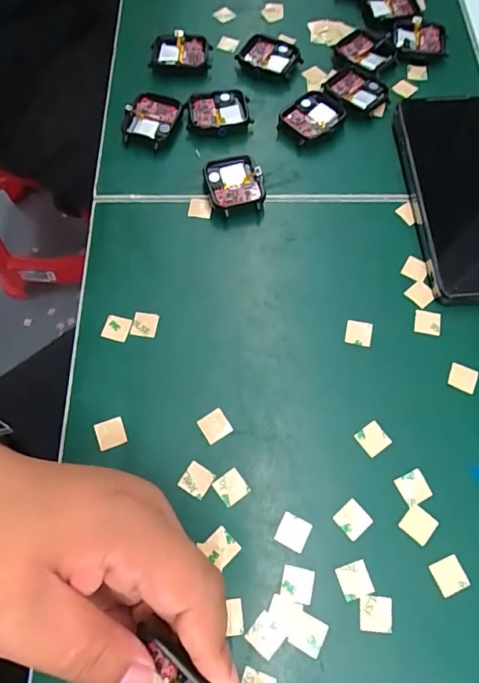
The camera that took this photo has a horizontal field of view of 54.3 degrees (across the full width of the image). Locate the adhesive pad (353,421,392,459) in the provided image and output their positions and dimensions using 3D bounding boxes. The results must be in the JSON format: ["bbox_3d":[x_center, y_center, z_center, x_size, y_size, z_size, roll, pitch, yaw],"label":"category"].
[{"bbox_3d":[0.075,0.054,0.261,0.016,0.004,0.015,-34,72,-14],"label":"adhesive pad"}]

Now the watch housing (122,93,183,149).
[{"bbox_3d":[-0.065,-0.162,0.344,0.037,0.013,0.042,15,68,5],"label":"watch housing"}]

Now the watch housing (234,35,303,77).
[{"bbox_3d":[0.024,-0.225,0.369,0.049,0.014,0.029,17,69,8],"label":"watch housing"}]

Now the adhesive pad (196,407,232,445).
[{"bbox_3d":[-0.014,0.047,0.262,0.016,0.004,0.016,-30,71,-13],"label":"adhesive pad"}]

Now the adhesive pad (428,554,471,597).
[{"bbox_3d":[0.106,0.118,0.234,0.015,0.004,0.016,-21,68,-7],"label":"adhesive pad"}]

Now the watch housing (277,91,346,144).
[{"bbox_3d":[0.054,-0.167,0.347,0.046,0.013,0.037,-38,73,-15],"label":"watch housing"}]

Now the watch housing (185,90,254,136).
[{"bbox_3d":[-0.016,-0.172,0.348,0.047,0.012,0.038,-4,67,-3],"label":"watch housing"}]

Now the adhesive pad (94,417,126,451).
[{"bbox_3d":[-0.072,0.051,0.259,0.015,0.004,0.015,-20,69,-9],"label":"adhesive pad"}]

